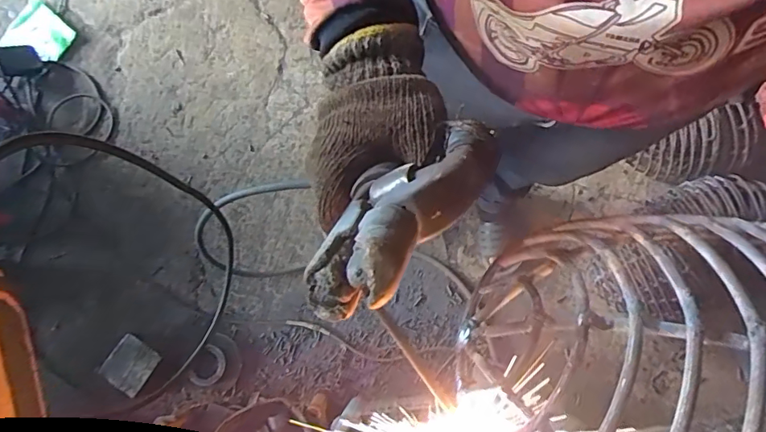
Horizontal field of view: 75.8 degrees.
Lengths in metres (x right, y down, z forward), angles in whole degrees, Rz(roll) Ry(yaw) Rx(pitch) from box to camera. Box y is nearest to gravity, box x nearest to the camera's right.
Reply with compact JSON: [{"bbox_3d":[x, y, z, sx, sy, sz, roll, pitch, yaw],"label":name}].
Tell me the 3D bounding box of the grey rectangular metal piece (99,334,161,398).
[{"bbox_3d":[-0.527,0.306,1.022,0.095,0.019,0.094,30,72,10],"label":"grey rectangular metal piece"}]

